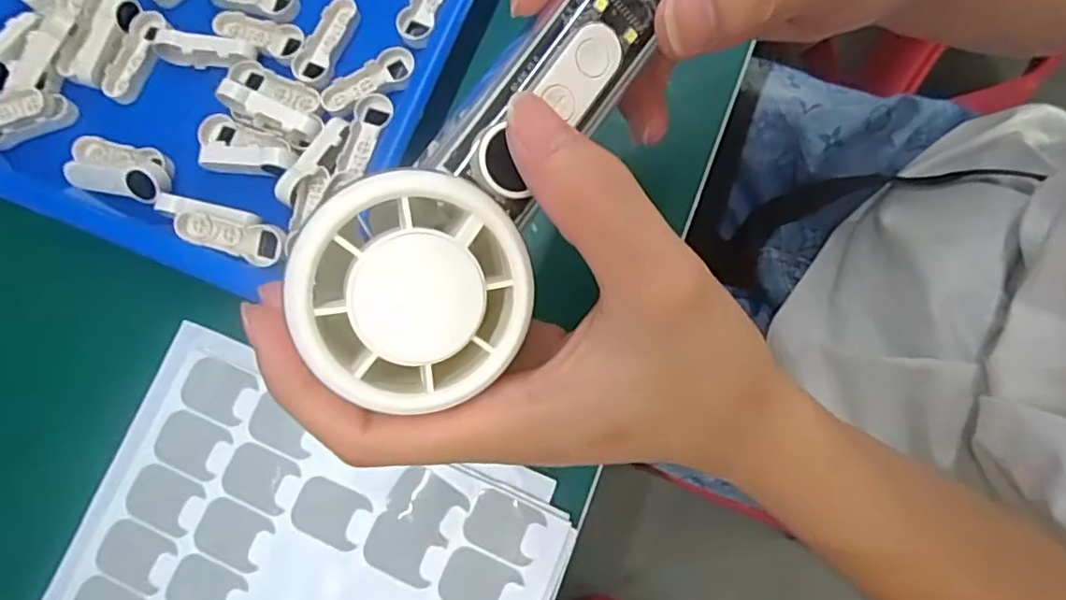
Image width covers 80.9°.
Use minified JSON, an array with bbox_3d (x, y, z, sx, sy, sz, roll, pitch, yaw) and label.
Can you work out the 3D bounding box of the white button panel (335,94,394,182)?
[{"bbox_3d":[-0.085,-0.081,0.311,0.016,0.006,0.046,21,81,8],"label":"white button panel"}]

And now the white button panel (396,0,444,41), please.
[{"bbox_3d":[-0.054,-0.157,0.325,0.015,0.011,0.047,29,82,10],"label":"white button panel"}]

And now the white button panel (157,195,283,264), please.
[{"bbox_3d":[-0.147,-0.034,0.294,0.066,0.013,0.022,15,80,7],"label":"white button panel"}]

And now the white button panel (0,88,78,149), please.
[{"bbox_3d":[-0.266,-0.093,0.319,0.055,0.015,0.020,-15,78,1],"label":"white button panel"}]

